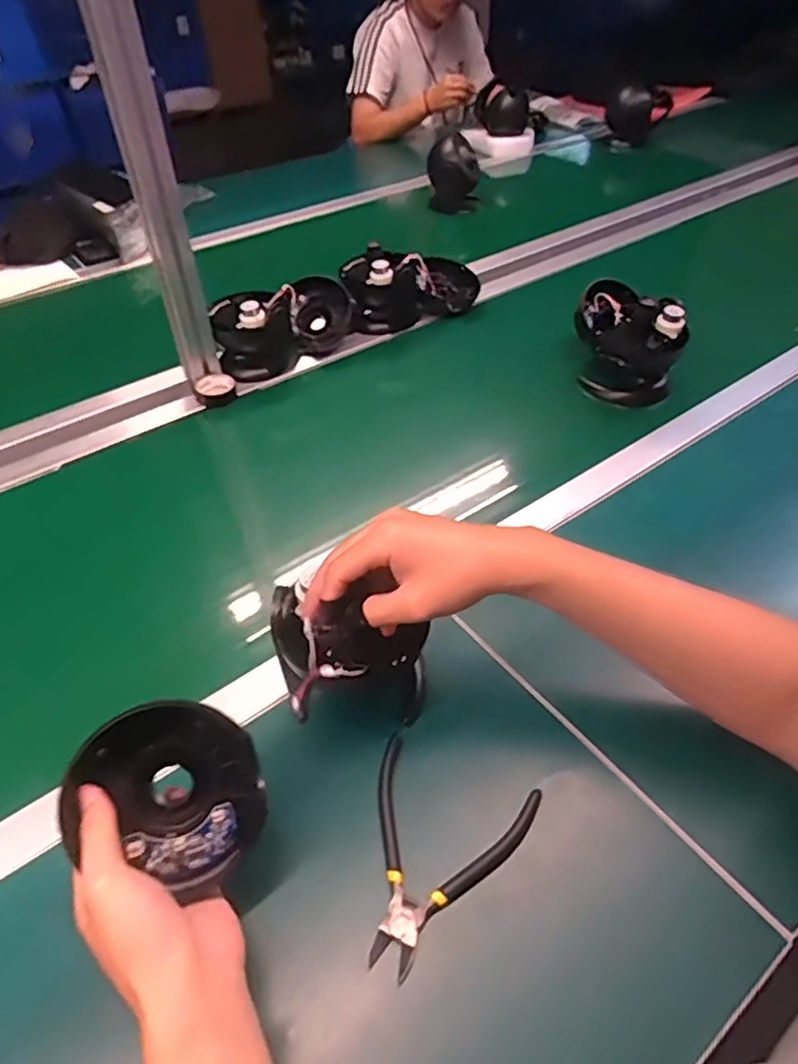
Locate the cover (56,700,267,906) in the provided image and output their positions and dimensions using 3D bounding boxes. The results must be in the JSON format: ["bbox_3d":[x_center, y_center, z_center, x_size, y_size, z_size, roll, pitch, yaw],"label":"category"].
[{"bbox_3d":[-0.139,0.157,0.397,0.115,0.021,0.100,33,83,-13],"label":"cover"}]

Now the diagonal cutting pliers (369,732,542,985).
[{"bbox_3d":[0.024,0.226,0.443,0.116,0.015,0.140,14,48,15],"label":"diagonal cutting pliers"}]

